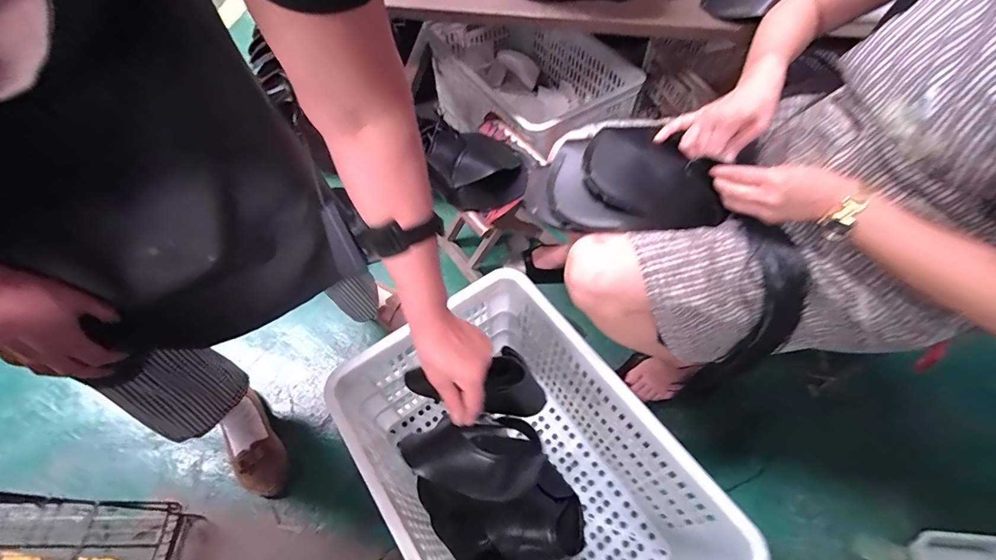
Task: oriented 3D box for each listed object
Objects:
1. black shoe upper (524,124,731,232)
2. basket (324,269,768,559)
[{"bbox_3d":[0.158,-0.132,0.569,0.236,0.049,0.151,-11,58,-5],"label":"black shoe upper"},{"bbox_3d":[0.046,0.321,0.673,0.357,0.307,0.539,-35,63,-18],"label":"basket"}]

